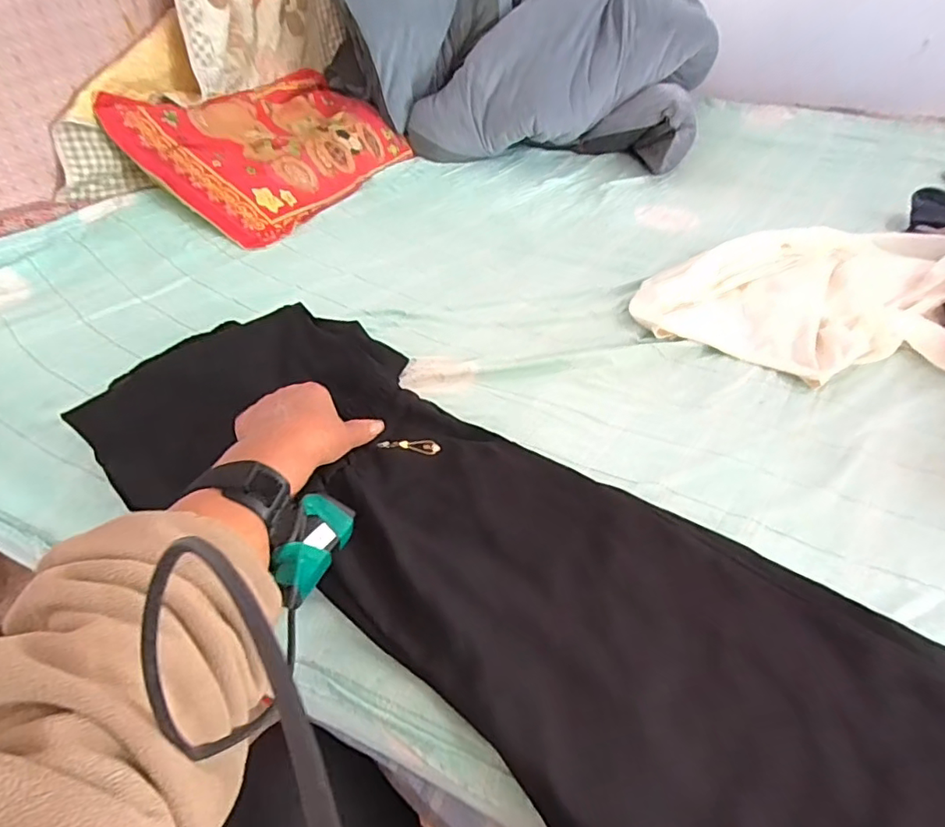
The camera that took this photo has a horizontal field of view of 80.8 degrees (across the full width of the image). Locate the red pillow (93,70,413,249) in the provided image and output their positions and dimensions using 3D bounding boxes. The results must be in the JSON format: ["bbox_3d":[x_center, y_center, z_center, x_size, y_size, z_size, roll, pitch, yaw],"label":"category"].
[{"bbox_3d":[-0.350,-0.491,1.022,0.349,0.095,0.466,39,53,6],"label":"red pillow"}]

